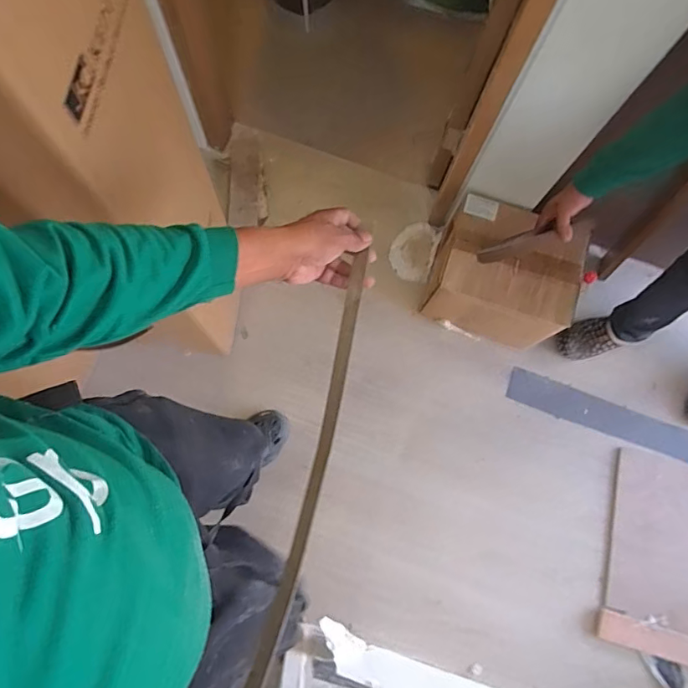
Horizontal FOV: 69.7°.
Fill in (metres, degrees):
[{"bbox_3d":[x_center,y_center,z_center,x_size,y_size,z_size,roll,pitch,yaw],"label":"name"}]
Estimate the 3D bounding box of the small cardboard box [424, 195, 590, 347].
[{"bbox_3d":[0.430,-0.183,1.355,0.334,0.297,0.278,21,77,2],"label":"small cardboard box"}]

